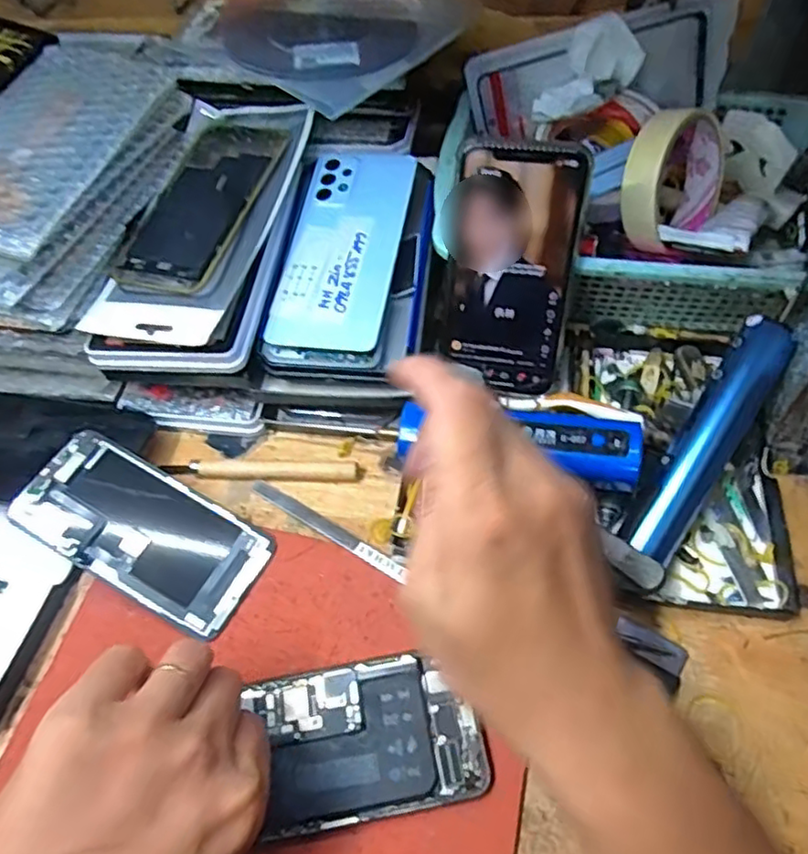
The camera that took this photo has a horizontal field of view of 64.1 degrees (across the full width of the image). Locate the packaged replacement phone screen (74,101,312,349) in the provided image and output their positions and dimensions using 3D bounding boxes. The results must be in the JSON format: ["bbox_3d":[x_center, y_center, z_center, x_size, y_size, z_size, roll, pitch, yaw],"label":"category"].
[{"bbox_3d":[-0.125,-0.137,0.415,0.085,0.021,0.194,12,66,12],"label":"packaged replacement phone screen"}]

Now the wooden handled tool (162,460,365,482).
[{"bbox_3d":[-0.090,0.026,0.410,0.124,0.008,0.015,1,58,3],"label":"wooden handled tool"}]

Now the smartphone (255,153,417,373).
[{"bbox_3d":[-0.039,-0.111,0.418,0.074,0.007,0.162,7,69,10],"label":"smartphone"}]

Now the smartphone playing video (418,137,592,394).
[{"bbox_3d":[0.060,-0.095,0.399,0.086,0.145,0.013,10,26,8],"label":"smartphone playing video"}]

